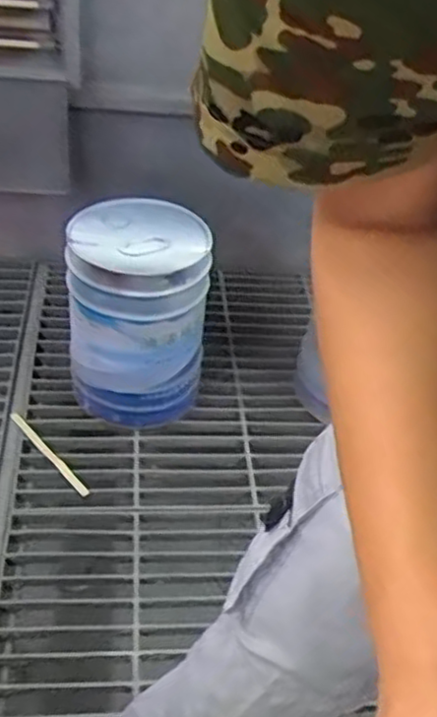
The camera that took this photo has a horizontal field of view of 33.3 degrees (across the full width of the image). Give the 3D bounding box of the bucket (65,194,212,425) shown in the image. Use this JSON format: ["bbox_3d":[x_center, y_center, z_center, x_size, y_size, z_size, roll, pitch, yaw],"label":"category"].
[{"bbox_3d":[-0.155,-0.080,1.460,0.271,0.372,0.278,1,42,-1],"label":"bucket"}]

